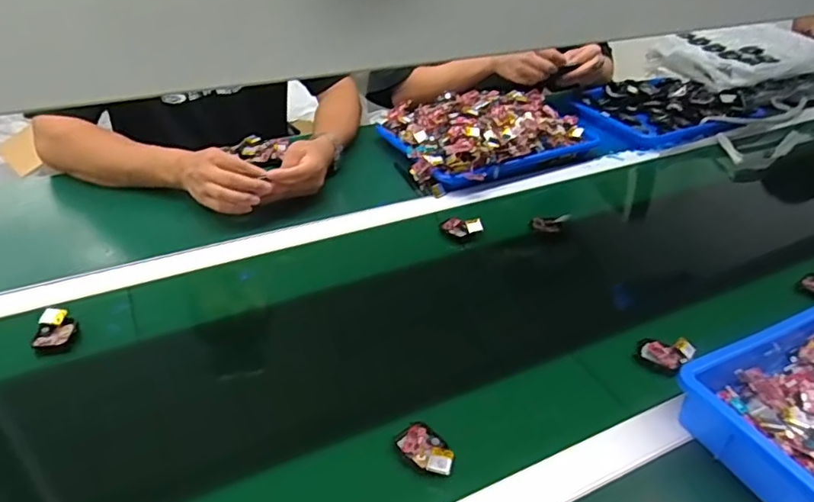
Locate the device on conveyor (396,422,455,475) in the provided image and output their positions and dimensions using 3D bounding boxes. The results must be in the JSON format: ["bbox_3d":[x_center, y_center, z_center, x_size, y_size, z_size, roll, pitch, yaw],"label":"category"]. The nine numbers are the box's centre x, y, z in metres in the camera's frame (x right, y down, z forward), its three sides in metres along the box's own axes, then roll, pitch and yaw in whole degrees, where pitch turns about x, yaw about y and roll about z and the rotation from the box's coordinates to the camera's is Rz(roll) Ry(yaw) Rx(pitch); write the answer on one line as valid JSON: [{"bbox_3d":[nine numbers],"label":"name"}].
[{"bbox_3d":[0.018,0.174,0.501,0.055,0.013,0.034,30,44,32],"label":"device on conveyor"}]

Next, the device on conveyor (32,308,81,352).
[{"bbox_3d":[-0.367,0.083,0.601,0.038,0.018,0.047,-4,37,-9],"label":"device on conveyor"}]

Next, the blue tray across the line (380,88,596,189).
[{"bbox_3d":[0.135,-0.205,0.984,0.346,0.085,0.232,-20,42,-28],"label":"blue tray across the line"}]

